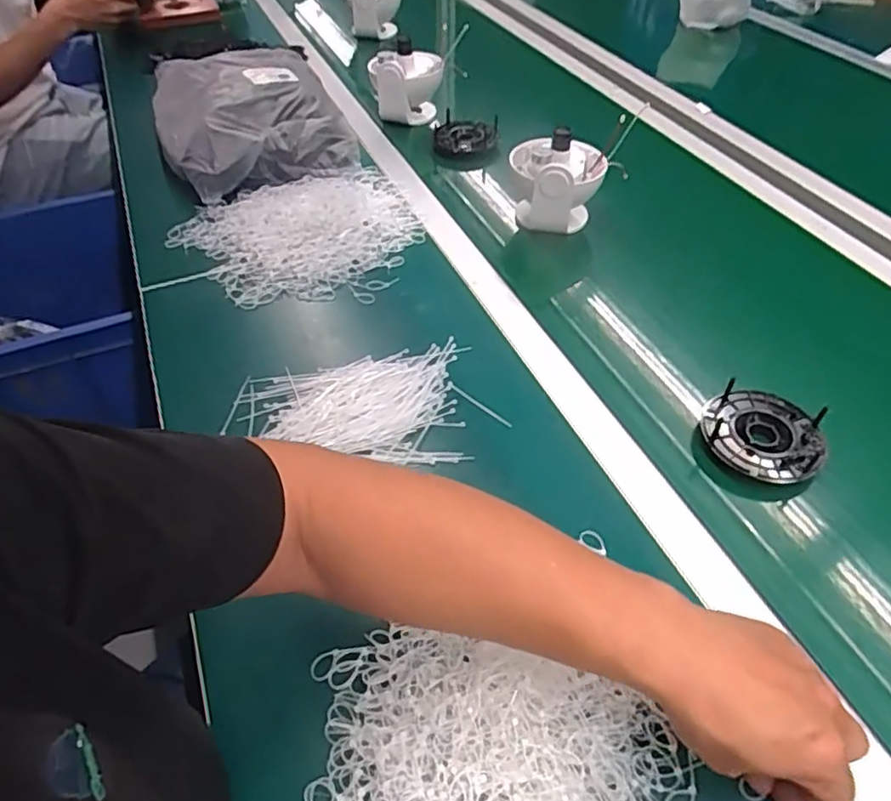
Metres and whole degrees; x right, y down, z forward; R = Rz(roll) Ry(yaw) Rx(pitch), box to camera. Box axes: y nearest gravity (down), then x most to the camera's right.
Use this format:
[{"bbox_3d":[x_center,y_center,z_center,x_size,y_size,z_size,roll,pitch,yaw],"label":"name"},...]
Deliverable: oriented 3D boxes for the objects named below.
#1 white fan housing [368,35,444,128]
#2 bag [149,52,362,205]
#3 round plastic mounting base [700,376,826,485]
[{"bbox_3d":[-0.064,-0.522,1.026,0.097,0.096,0.072,21,51,20],"label":"white fan housing"},{"bbox_3d":[-0.299,-0.431,0.944,0.256,0.081,0.352,-17,48,-14],"label":"bag"},{"bbox_3d":[0.280,0.034,0.566,0.097,0.036,0.096,-1,47,1],"label":"round plastic mounting base"}]

